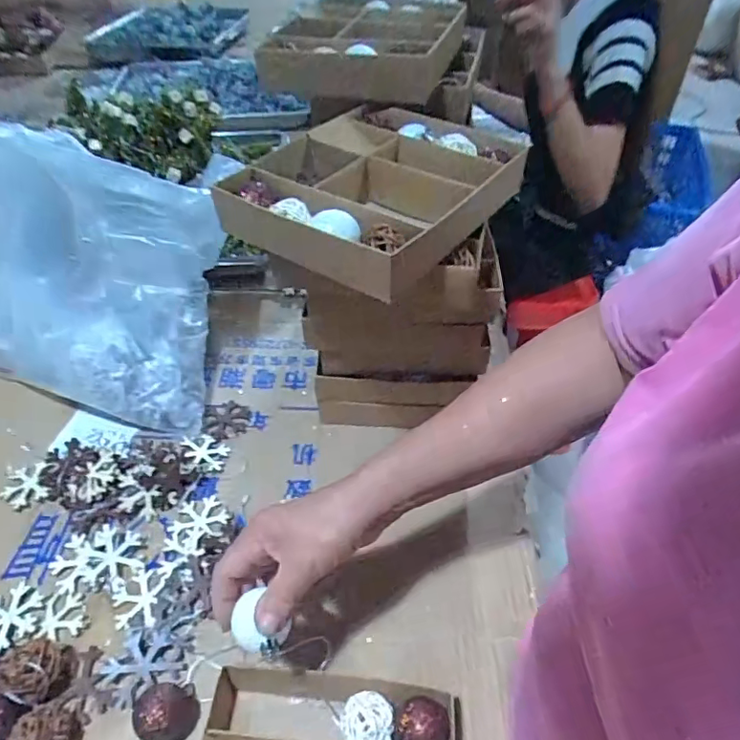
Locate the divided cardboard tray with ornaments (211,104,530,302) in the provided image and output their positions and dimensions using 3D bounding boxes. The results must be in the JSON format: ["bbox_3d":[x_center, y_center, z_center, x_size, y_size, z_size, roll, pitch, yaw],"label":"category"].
[{"bbox_3d":[0.005,-0.152,0.454,0.184,0.057,0.242,27,46,20],"label":"divided cardboard tray with ornaments"}]

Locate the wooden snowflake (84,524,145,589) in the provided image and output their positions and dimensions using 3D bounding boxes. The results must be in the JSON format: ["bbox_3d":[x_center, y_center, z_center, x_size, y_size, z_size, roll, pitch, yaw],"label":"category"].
[{"bbox_3d":[-0.222,0.160,0.477,0.044,0.007,0.054,-11,60,-24],"label":"wooden snowflake"}]

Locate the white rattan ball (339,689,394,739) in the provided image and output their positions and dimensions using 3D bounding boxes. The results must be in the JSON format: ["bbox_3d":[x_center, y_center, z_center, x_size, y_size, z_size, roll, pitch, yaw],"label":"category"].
[{"bbox_3d":[-0.003,0.249,0.389,0.036,0.029,0.035,4,42,-3],"label":"white rattan ball"}]

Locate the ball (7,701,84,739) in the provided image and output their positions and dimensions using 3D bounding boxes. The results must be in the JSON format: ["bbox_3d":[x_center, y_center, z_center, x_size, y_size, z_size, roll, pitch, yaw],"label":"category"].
[{"bbox_3d":[-0.224,0.249,0.373,0.039,0.042,0.043,16,43,10],"label":"ball"}]

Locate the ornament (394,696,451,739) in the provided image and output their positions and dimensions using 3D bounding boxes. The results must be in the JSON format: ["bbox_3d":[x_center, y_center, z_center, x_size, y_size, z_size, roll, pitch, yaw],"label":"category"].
[{"bbox_3d":[0.035,0.251,0.382,0.035,0.038,0.037,4,42,-3],"label":"ornament"}]

